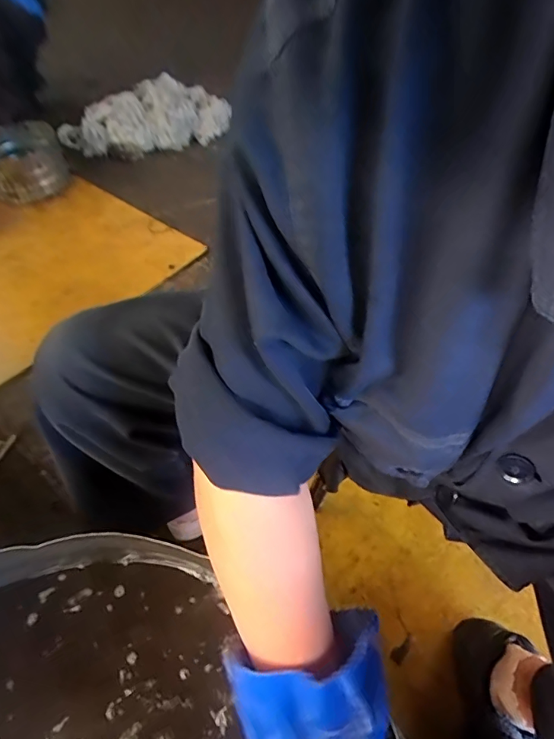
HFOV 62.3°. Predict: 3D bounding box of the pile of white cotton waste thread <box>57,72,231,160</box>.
[{"bbox_3d":[-0.445,-0.858,1.582,0.586,0.189,0.181,-18,53,-13],"label":"pile of white cotton waste thread"}]

